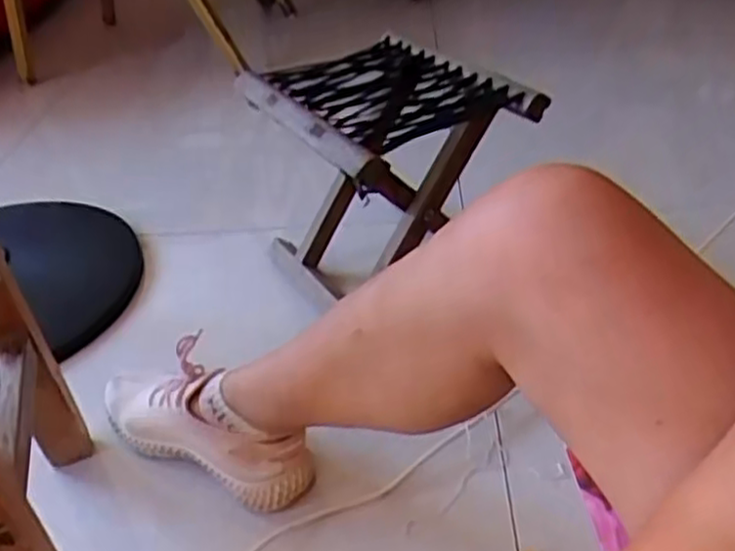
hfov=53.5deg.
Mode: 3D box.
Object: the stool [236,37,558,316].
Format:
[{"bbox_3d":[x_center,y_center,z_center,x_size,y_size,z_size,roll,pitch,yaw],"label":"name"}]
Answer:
[{"bbox_3d":[0.020,-0.116,0.855,0.238,0.260,0.281,-25,41,-25],"label":"stool"}]

